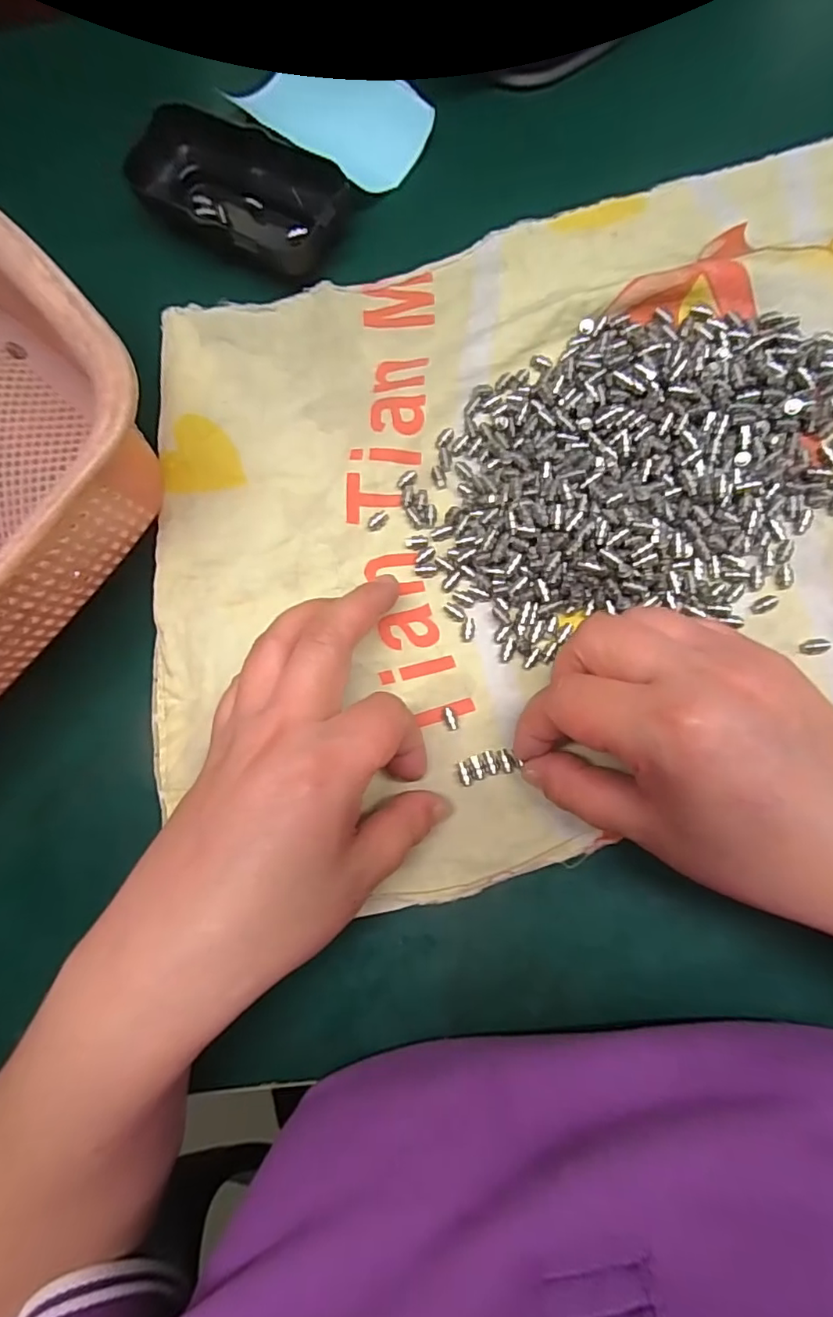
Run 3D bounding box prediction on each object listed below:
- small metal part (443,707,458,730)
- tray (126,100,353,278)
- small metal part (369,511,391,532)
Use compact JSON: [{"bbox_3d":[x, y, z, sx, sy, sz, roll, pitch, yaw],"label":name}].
[{"bbox_3d":[0.014,0.026,0.240,0.005,0.004,0.010,-15,81,3],"label":"small metal part"},{"bbox_3d":[-0.087,-0.230,0.277,0.112,0.023,0.059,30,85,8],"label":"tray"},{"bbox_3d":[-0.018,-0.063,0.257,0.006,0.004,0.011,42,87,9],"label":"small metal part"}]

